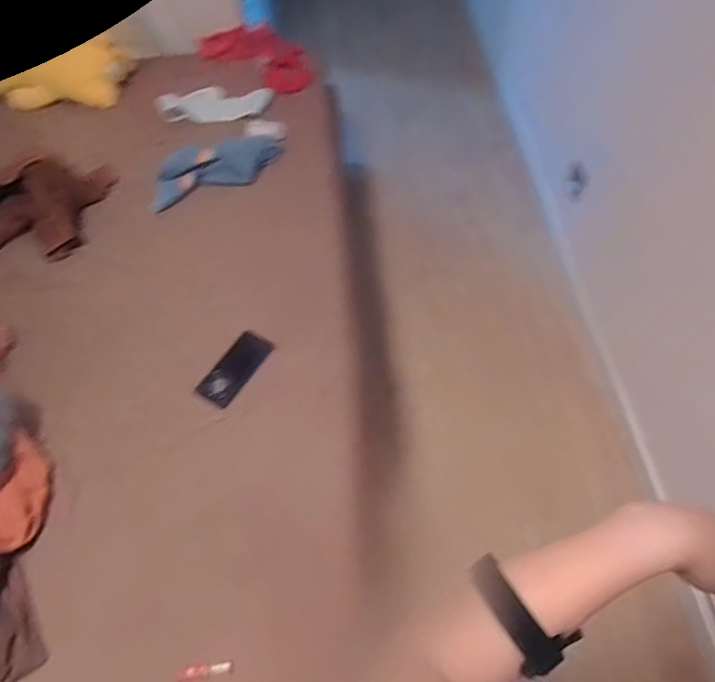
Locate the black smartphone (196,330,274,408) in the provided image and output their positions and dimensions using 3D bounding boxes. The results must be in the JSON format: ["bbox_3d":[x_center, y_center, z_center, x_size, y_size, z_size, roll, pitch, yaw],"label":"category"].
[{"bbox_3d":[-0.238,0.053,1.009,0.068,0.009,0.157,41,68,-14],"label":"black smartphone"}]

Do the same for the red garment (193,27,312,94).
[{"bbox_3d":[-0.324,-0.912,1.639,0.368,0.094,0.200,18,61,15],"label":"red garment"}]

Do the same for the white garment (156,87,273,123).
[{"bbox_3d":[-0.398,-0.658,1.428,0.319,0.044,0.133,-5,58,1],"label":"white garment"}]

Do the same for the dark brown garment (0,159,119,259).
[{"bbox_3d":[-0.796,-0.346,1.225,0.333,0.081,0.284,6,59,8],"label":"dark brown garment"}]

